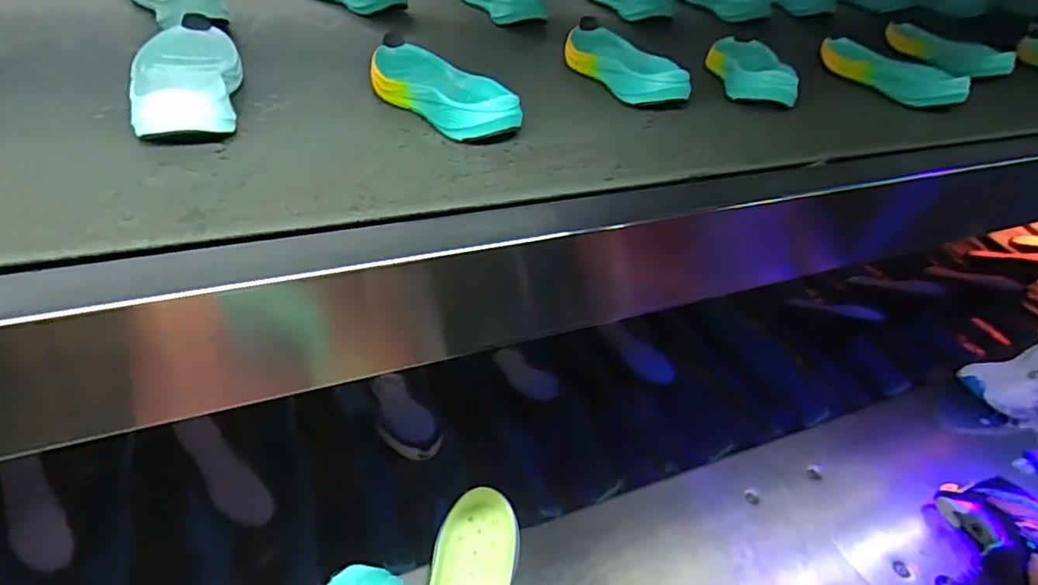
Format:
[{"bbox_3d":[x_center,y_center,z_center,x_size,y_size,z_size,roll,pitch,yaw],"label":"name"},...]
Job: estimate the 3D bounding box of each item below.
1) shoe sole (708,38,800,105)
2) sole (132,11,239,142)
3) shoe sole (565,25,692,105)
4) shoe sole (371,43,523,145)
[{"bbox_3d":[0.278,-0.282,0.733,0.086,0.034,0.210,13,39,6],"label":"shoe sole"},{"bbox_3d":[-0.283,-0.185,0.516,0.081,0.036,0.199,-10,42,-21],"label":"sole"},{"bbox_3d":[0.107,-0.261,0.681,0.082,0.037,0.209,-7,41,-18],"label":"shoe sole"},{"bbox_3d":[-0.076,-0.193,0.566,0.088,0.037,0.198,-22,48,-32],"label":"shoe sole"}]

